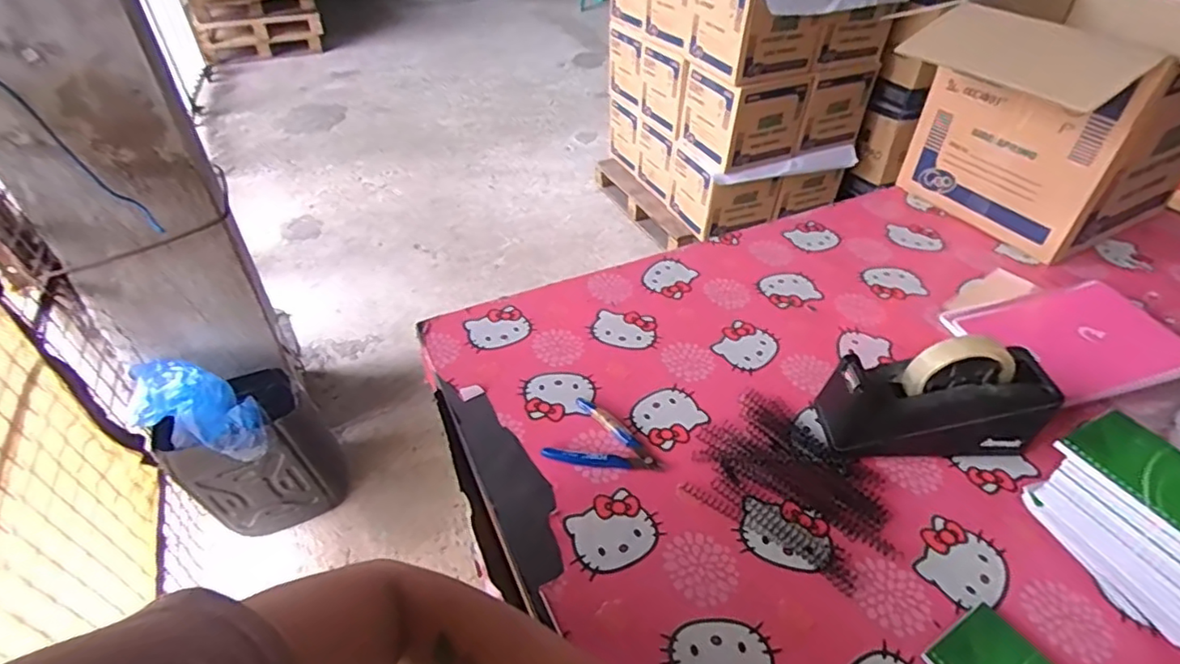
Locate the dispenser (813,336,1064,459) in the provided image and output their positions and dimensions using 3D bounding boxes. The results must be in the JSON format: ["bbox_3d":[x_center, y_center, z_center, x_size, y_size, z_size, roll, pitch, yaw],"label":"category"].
[{"bbox_3d":[0.346,0.067,0.603,0.202,0.118,0.070,1,42,-1],"label":"dispenser"}]

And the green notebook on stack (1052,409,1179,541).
[{"bbox_3d":[0.457,0.123,0.468,0.083,0.009,0.139,-19,46,-21],"label":"green notebook on stack"}]

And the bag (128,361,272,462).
[{"bbox_3d":[-0.827,0.151,1.258,0.340,0.118,0.152,30,45,-3],"label":"bag"}]

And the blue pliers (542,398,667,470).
[{"bbox_3d":[0.021,0.116,0.617,0.113,0.011,0.077,19,45,18],"label":"blue pliers"}]

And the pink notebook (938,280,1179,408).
[{"bbox_3d":[0.578,0.007,0.723,0.216,0.010,0.168,-14,43,-4],"label":"pink notebook"}]

